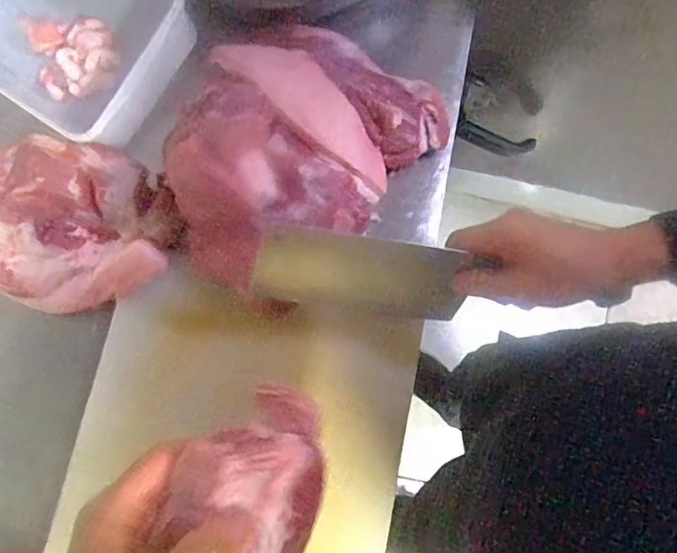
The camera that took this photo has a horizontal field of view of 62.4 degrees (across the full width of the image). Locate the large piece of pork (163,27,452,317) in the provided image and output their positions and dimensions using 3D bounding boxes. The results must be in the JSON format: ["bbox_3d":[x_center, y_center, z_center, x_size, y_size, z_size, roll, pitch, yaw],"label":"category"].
[{"bbox_3d":[-0.039,-0.126,0.510,0.205,0.096,0.287,38,81,5],"label":"large piece of pork"}]

